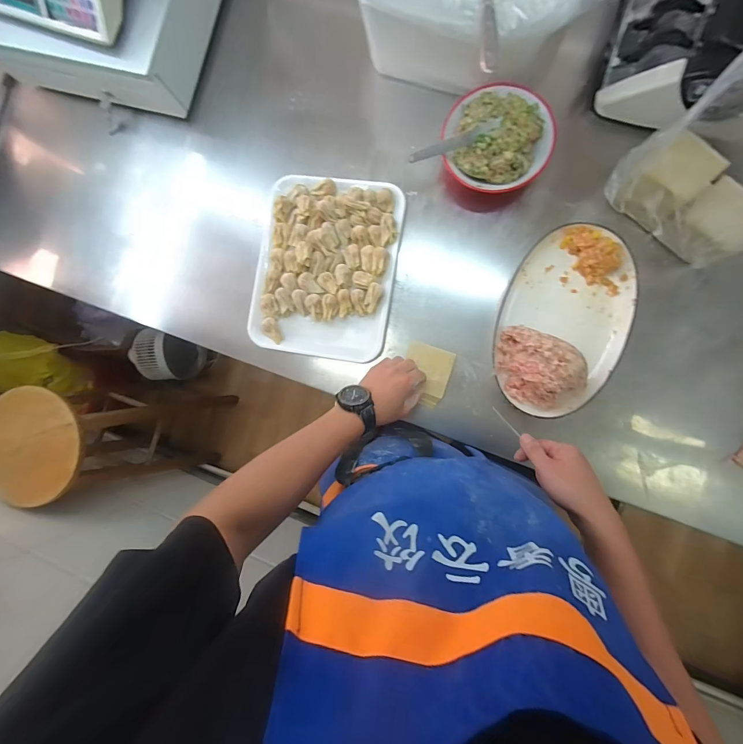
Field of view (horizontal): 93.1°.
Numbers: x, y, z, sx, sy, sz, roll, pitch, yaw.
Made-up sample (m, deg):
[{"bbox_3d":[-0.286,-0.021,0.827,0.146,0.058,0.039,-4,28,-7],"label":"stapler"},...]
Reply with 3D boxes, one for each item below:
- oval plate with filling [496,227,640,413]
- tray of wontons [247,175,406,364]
[{"bbox_3d":[0.308,-0.083,0.562,0.191,0.082,0.309,19,91,8],"label":"oval plate with filling"},{"bbox_3d":[-0.085,-0.189,0.638,0.254,0.042,0.320,9,90,8],"label":"tray of wontons"}]

